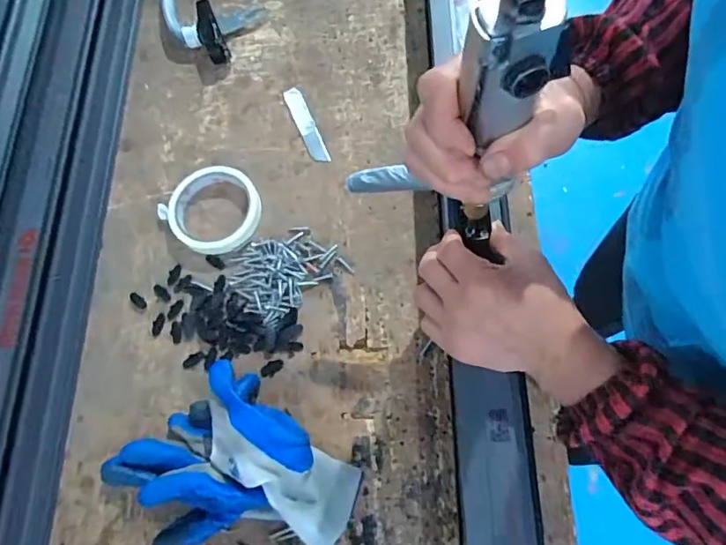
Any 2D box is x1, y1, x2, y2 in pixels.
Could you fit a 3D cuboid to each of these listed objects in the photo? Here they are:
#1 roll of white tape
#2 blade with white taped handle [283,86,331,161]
[{"bbox_3d":[-0.156,-0.065,0.529,0.094,0.020,0.095,-1,71,2],"label":"roll of white tape"},{"bbox_3d":[-0.066,-0.169,0.570,0.021,0.004,0.103,-24,74,-1],"label":"blade with white taped handle"}]

